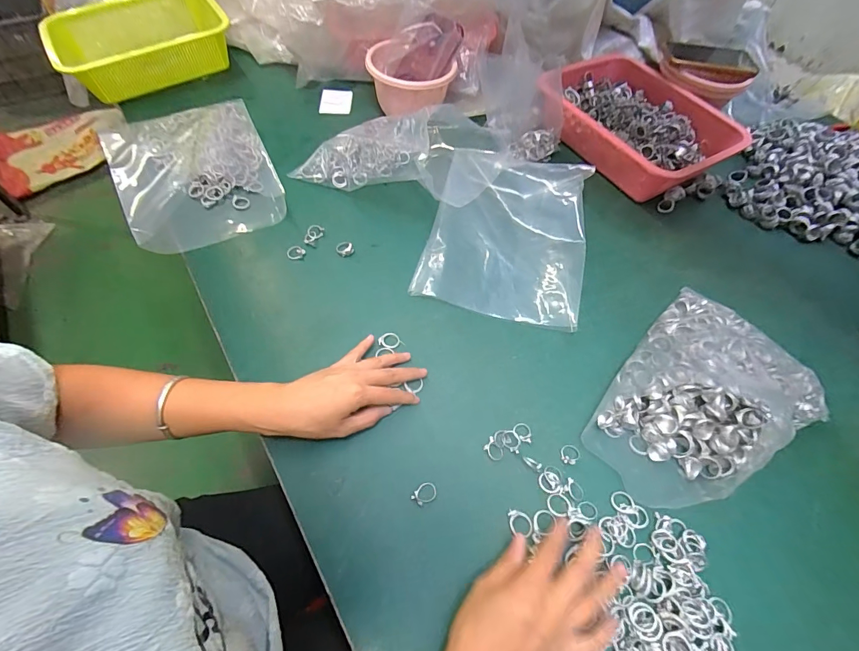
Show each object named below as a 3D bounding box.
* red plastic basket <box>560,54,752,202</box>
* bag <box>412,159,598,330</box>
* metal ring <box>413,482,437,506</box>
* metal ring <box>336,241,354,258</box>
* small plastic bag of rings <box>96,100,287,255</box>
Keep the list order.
[{"bbox_3d":[0.358,-0.342,0.693,0.239,0.081,0.298,-28,65,-20],"label":"red plastic basket"},{"bbox_3d":[0.109,-0.140,0.547,0.205,0.063,0.268,14,59,4],"label":"bag"},{"bbox_3d":[-0.005,0.161,0.384,0.023,0.004,0.016,-31,66,-21],"label":"metal ring"},{"bbox_3d":[-0.114,-0.103,0.539,0.022,0.007,0.023,2,59,-3],"label":"metal ring"},{"bbox_3d":[-0.348,-0.243,0.592,0.211,0.035,0.300,-29,65,-20],"label":"small plastic bag of rings"}]

